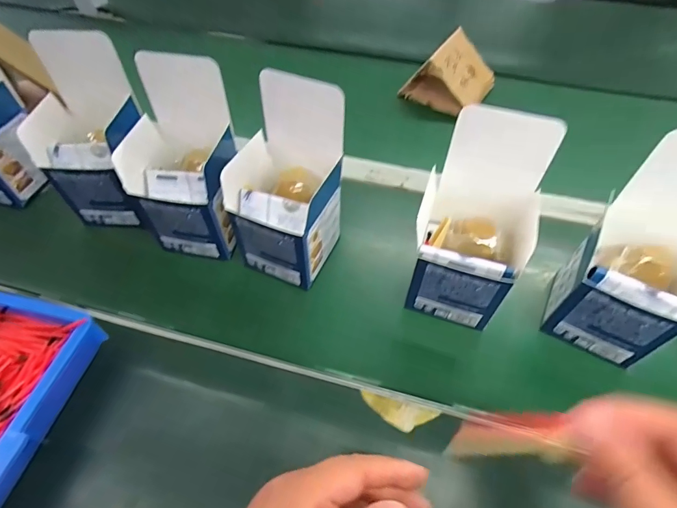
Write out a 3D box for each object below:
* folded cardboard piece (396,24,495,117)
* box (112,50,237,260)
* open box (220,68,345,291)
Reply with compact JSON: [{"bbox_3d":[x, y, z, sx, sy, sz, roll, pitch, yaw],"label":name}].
[{"bbox_3d":[0.168,-0.269,0.597,0.096,0.077,0.107,35,60,27],"label":"folded cardboard piece"},{"bbox_3d":[-0.155,-0.088,0.402,0.094,0.179,0.085,7,51,8],"label":"box"},{"bbox_3d":[-0.054,-0.063,0.383,0.100,0.172,0.091,18,54,16],"label":"open box"}]

